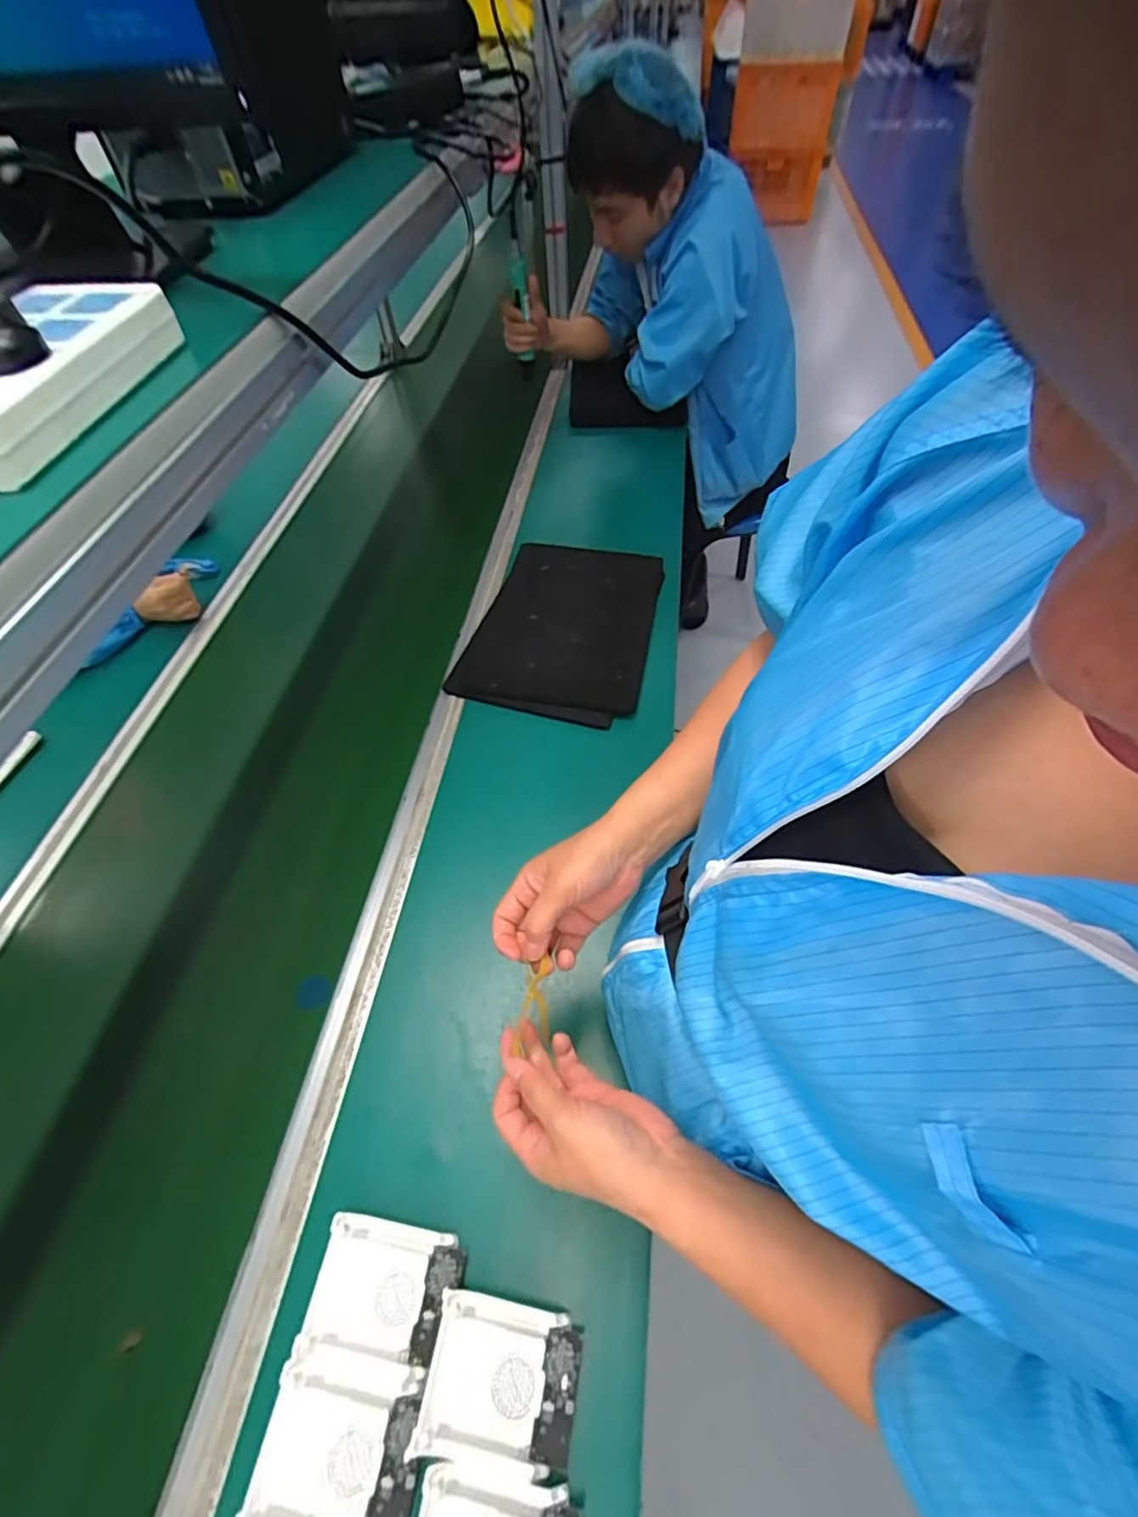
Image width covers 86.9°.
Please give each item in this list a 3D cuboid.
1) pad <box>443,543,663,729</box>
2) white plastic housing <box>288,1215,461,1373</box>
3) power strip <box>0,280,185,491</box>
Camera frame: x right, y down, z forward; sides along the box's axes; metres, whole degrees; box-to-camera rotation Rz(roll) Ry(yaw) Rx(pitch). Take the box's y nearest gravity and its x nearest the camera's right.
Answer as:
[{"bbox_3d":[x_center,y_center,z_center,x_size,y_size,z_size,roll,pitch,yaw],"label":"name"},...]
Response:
[{"bbox_3d":[-0.001,-0.222,0.950,0.267,0.027,0.380,12,56,13],"label":"pad"},{"bbox_3d":[-0.148,0.428,0.482,0.105,0.027,0.086,6,55,8],"label":"white plastic housing"},{"bbox_3d":[-0.313,-0.222,0.348,0.095,0.036,0.199,3,54,5],"label":"power strip"}]

